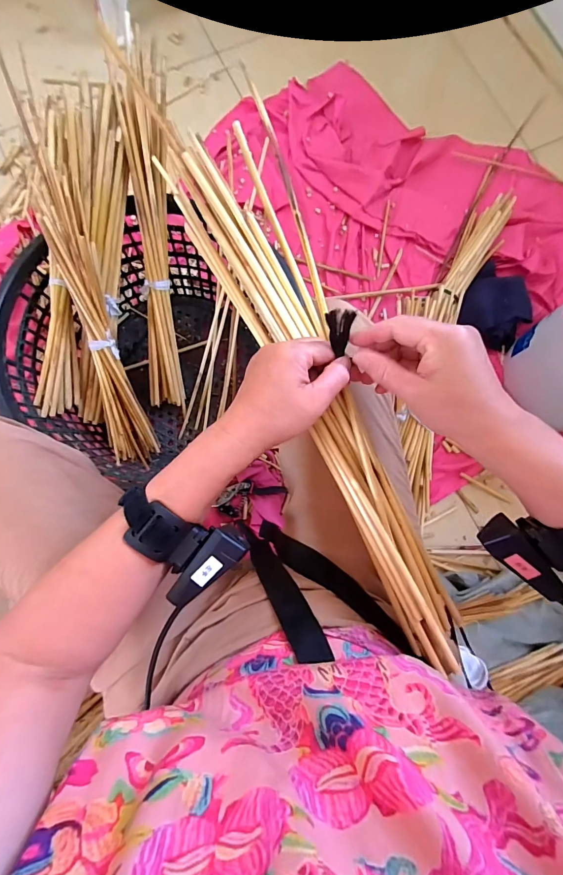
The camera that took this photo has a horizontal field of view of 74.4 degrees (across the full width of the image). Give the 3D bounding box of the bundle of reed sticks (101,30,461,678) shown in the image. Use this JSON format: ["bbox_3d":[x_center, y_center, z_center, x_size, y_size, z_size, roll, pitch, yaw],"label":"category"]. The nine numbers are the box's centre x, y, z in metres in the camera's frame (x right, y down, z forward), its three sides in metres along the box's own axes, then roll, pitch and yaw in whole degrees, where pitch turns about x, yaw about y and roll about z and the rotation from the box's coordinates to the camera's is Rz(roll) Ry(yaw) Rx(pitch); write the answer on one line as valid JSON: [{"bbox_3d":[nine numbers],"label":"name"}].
[{"bbox_3d":[0.021,-0.084,0.346,0.113,0.058,0.566,-23,85,-5],"label":"bundle of reed sticks"}]

